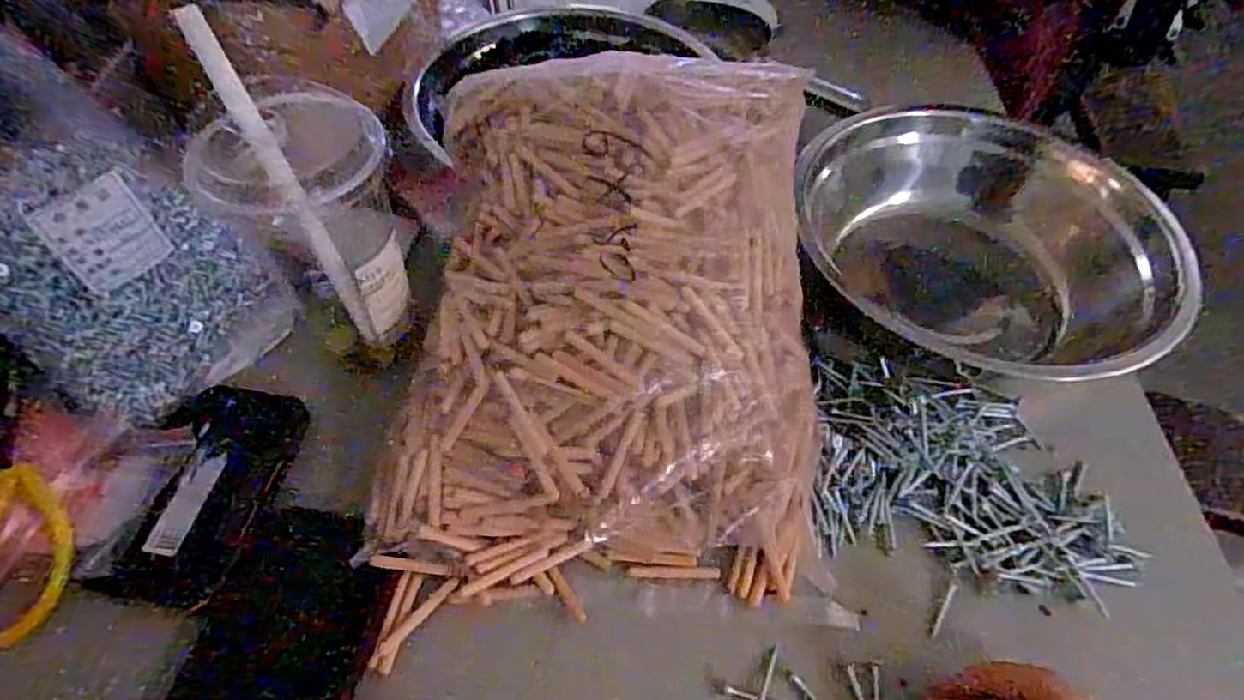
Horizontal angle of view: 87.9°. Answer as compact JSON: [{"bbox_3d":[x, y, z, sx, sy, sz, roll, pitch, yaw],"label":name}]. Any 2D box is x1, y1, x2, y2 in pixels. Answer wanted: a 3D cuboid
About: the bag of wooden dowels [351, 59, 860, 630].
[{"bbox_3d":[-0.001,-0.028,0.376,0.234,0.063,0.326,5,83,-4],"label":"bag of wooden dowels"}]

